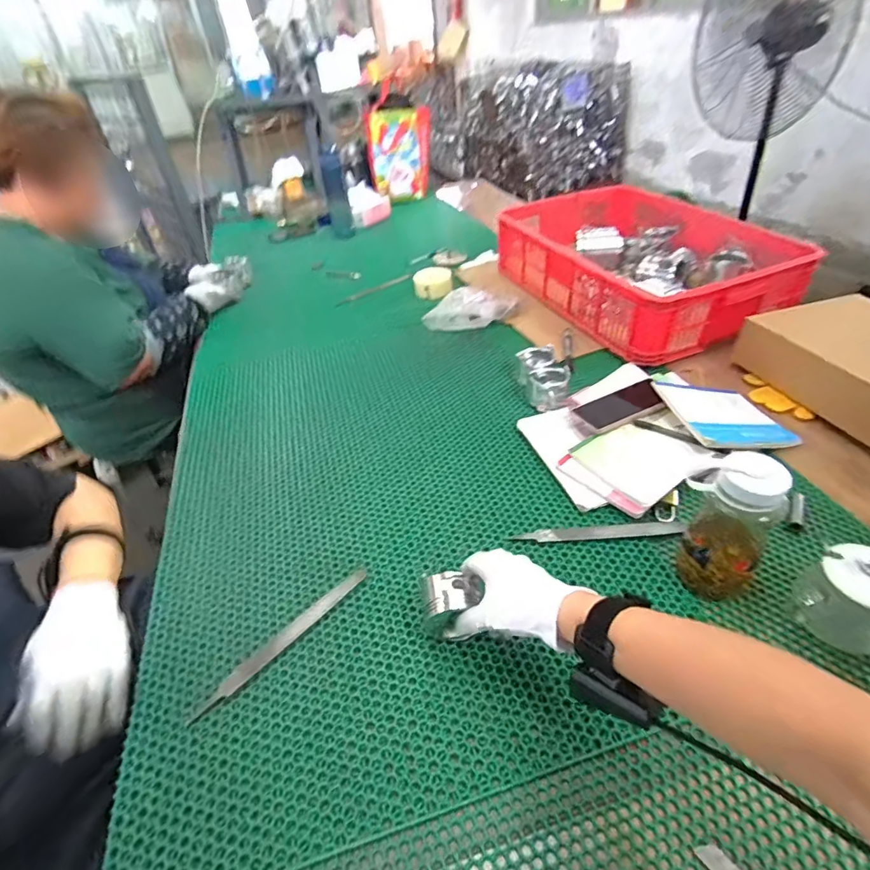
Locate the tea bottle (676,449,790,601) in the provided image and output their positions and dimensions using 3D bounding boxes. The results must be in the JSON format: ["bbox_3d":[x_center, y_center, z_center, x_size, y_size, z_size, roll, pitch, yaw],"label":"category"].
[{"bbox_3d":[0.325,0.099,0.543,0.080,0.182,0.088,-28,45,-25],"label":"tea bottle"}]

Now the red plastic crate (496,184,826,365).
[{"bbox_3d":[0.452,-0.406,1.136,0.431,0.161,0.680,-20,42,-17],"label":"red plastic crate"}]

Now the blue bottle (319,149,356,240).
[{"bbox_3d":[-0.317,-0.782,1.603,0.073,0.266,0.079,-10,40,-5],"label":"blue bottle"}]

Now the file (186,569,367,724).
[{"bbox_3d":[-0.175,0.237,0.574,0.232,0.008,0.023,-35,48,-31],"label":"file"}]

